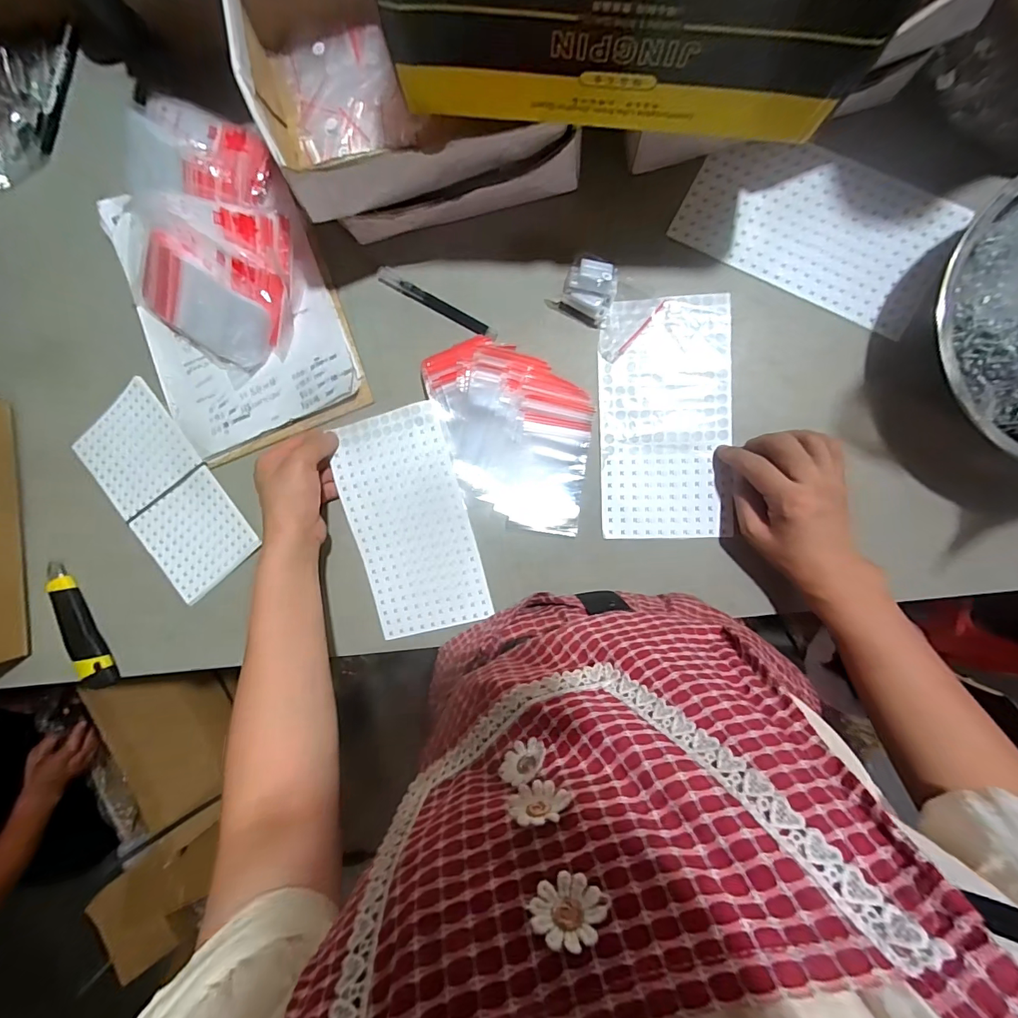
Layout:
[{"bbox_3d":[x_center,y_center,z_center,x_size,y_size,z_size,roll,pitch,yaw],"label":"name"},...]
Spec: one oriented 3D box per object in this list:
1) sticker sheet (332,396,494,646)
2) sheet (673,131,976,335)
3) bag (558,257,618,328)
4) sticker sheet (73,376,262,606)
[{"bbox_3d":[-0.101,0.017,0.474,0.121,0.009,0.228,-14,98,7],"label":"sticker sheet"},{"bbox_3d":[0.293,-0.273,0.429,0.240,0.009,0.140,25,95,4],"label":"sheet"},{"bbox_3d":[0.078,-0.212,0.433,0.050,0.033,0.054,18,94,4],"label":"bag"},{"bbox_3d":[-0.390,-0.017,0.513,0.123,0.007,0.228,-37,90,8],"label":"sticker sheet"}]

